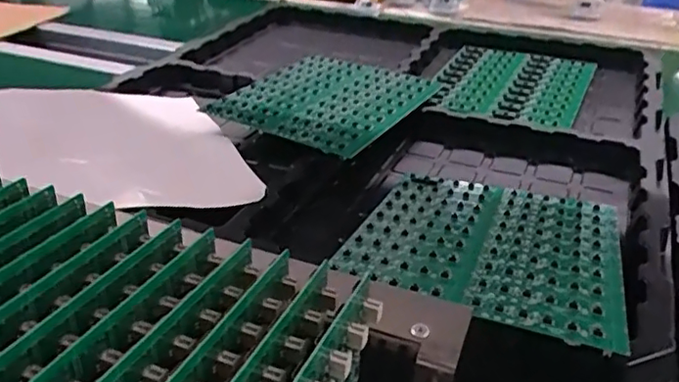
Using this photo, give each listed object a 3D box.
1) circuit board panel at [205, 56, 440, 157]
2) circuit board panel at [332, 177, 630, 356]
[{"bbox_3d":[-0.010,-0.094,0.590,0.156,0.010,0.188,19,36,25],"label":"circuit board panel"},{"bbox_3d":[0.101,0.033,0.401,0.165,0.004,0.190,11,24,19],"label":"circuit board panel"}]

